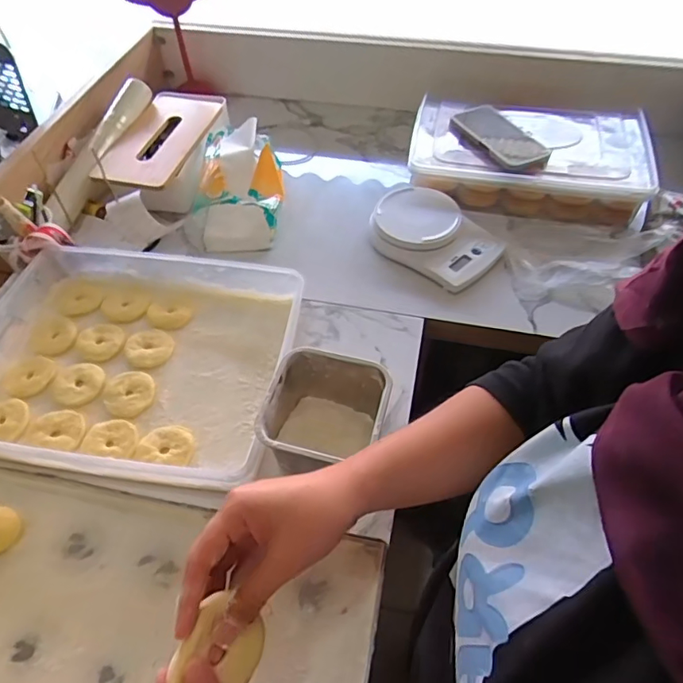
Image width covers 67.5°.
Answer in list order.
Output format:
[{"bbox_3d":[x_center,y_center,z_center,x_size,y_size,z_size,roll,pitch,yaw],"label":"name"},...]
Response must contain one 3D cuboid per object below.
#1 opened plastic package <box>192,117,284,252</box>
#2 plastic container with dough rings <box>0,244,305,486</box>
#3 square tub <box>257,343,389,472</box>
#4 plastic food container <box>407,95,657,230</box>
[{"bbox_3d":[-0.152,-0.245,0.774,0.125,0.101,0.179,-2,52,0],"label":"opened plastic package"},{"bbox_3d":[-0.252,0.019,0.620,0.377,0.062,0.292,7,53,7],"label":"plastic container with dough rings"},{"bbox_3d":[-0.016,0.085,0.541,0.118,0.089,0.113,10,53,10],"label":"square tub"},{"bbox_3d":[0.301,-0.314,0.827,0.352,0.070,0.258,15,54,13],"label":"plastic food container"}]

